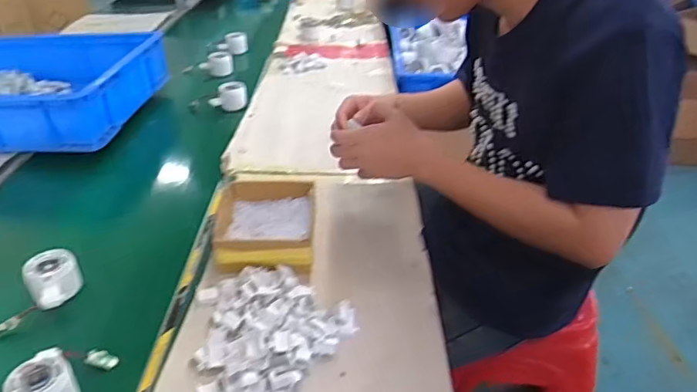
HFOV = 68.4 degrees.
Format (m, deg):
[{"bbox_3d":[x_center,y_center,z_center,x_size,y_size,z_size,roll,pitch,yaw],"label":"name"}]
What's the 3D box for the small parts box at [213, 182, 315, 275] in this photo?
[{"bbox_3d":[-0.126,0.047,0.767,0.148,0.053,0.170,1,34,-2],"label":"small parts box"}]

